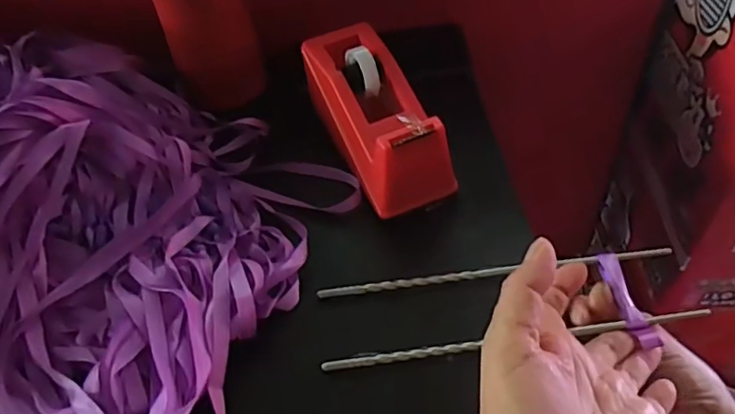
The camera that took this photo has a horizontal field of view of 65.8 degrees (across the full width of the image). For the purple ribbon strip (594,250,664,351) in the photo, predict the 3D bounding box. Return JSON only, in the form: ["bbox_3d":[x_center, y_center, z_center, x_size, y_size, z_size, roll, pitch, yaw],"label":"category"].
[{"bbox_3d":[0.152,0.052,0.336,0.012,0.005,0.064,-7,46,0],"label":"purple ribbon strip"}]

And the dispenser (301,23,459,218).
[{"bbox_3d":[0.002,-0.070,0.409,0.061,0.057,0.150,-22,50,-12],"label":"dispenser"}]

